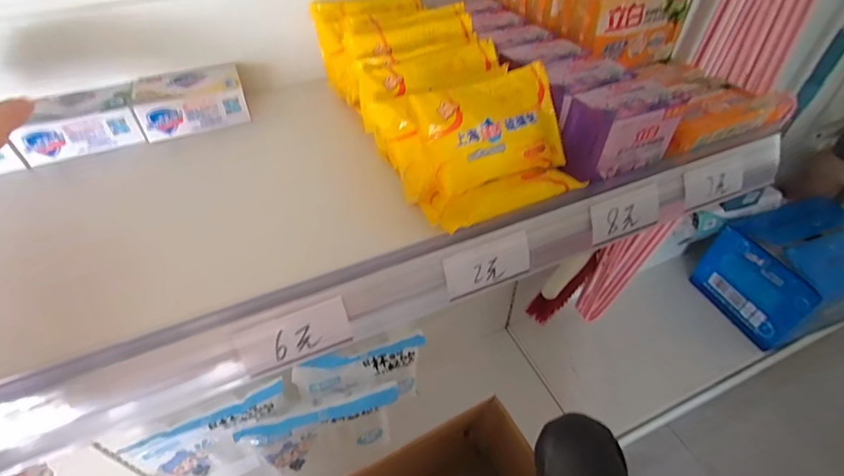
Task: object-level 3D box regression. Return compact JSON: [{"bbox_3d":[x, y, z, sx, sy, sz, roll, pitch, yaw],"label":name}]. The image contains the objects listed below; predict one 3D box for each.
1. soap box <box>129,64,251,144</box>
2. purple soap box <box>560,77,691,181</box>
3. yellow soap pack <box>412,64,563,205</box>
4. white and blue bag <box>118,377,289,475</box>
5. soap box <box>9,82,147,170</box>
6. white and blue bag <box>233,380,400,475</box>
[{"bbox_3d":[-0.229,-0.138,0.425,0.096,0.037,0.065,-18,48,-15],"label":"soap box"},{"bbox_3d":[0.154,-0.086,0.331,0.073,0.057,0.048,-16,48,-13],"label":"purple soap box"},{"bbox_3d":[0.050,-0.077,0.308,0.109,0.024,0.072,-22,87,-20],"label":"yellow soap pack"},{"bbox_3d":[-0.377,0.400,0.835,0.264,0.232,0.055,-22,50,-19],"label":"white and blue bag"},{"bbox_3d":[-0.319,-0.110,0.401,0.096,0.035,0.064,-18,48,-15],"label":"soap box"},{"bbox_3d":[-0.177,0.393,0.835,0.290,0.218,0.054,-17,48,-14],"label":"white and blue bag"}]

